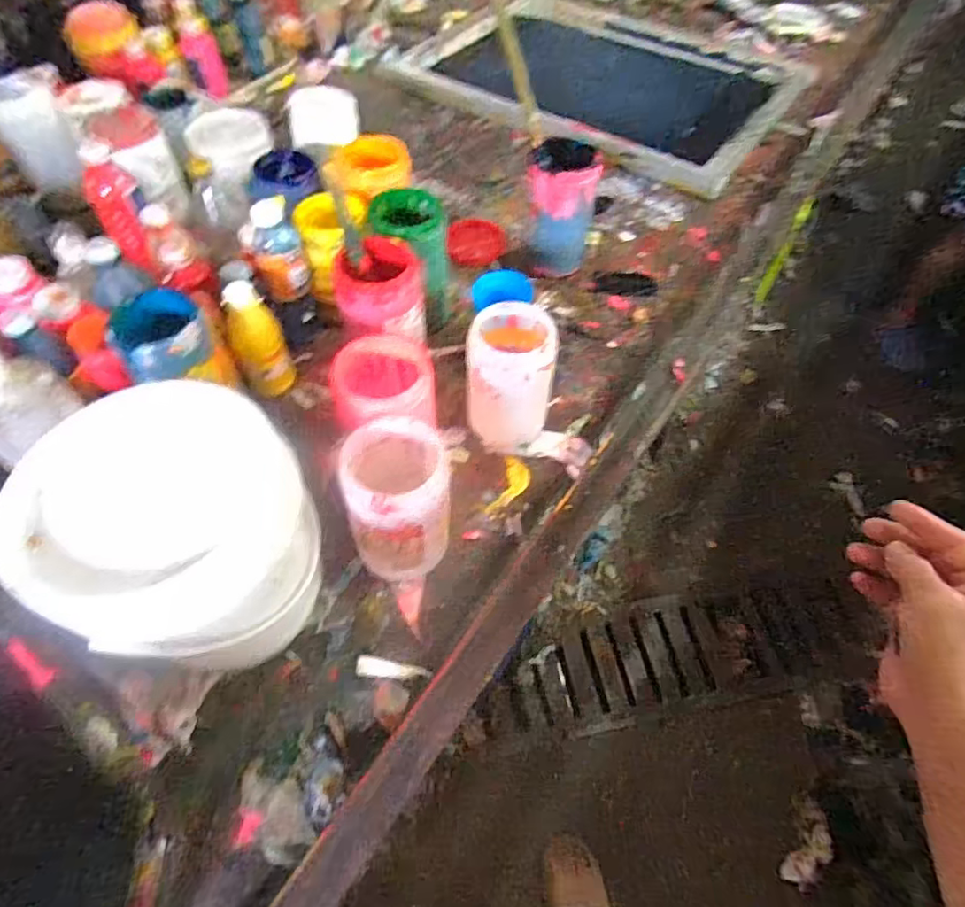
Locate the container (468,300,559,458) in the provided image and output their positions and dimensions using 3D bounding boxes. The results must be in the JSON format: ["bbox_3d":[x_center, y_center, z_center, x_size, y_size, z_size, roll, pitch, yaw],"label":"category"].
[{"bbox_3d":[0.031,-0.075,0.657,0.097,0.155,0.078,1,57,-1],"label":"container"}]

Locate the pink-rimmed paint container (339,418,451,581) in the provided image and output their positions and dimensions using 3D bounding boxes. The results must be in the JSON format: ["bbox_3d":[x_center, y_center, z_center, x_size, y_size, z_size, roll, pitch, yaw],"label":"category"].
[{"bbox_3d":[-0.077,0.047,0.566,0.096,0.164,0.107,-5,57,-5],"label":"pink-rimmed paint container"}]

